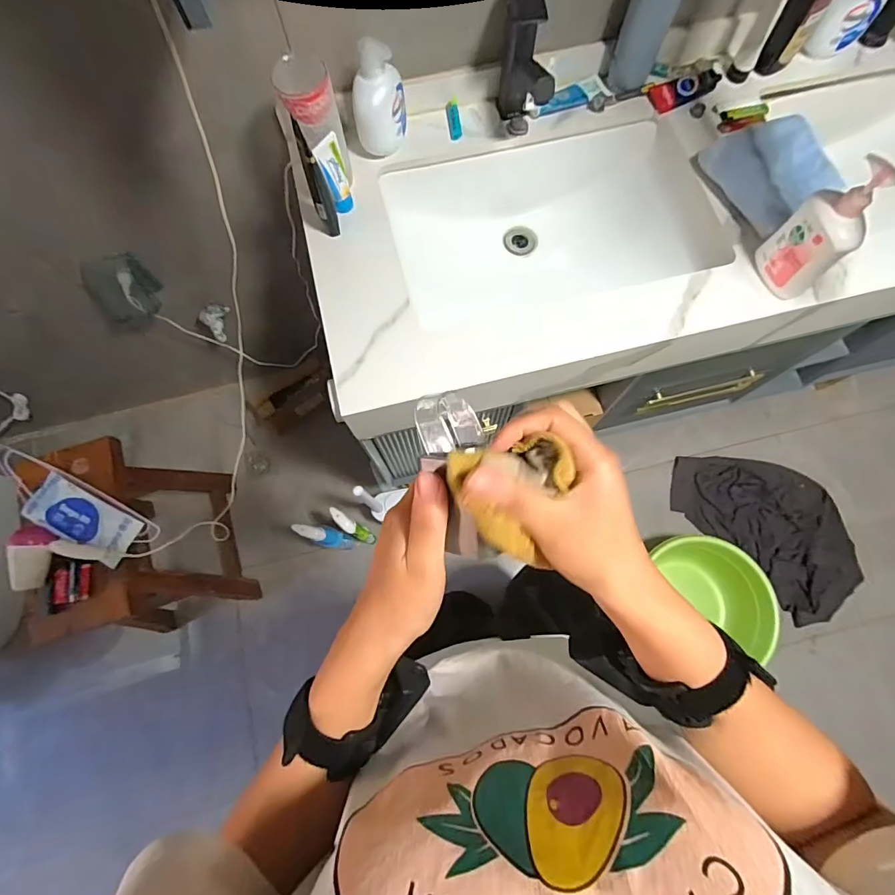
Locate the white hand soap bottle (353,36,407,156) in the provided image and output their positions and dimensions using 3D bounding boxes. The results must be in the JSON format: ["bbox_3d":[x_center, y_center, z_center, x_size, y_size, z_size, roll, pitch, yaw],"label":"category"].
[{"bbox_3d":[-0.110,-0.555,0.732,0.076,0.149,0.063,2,75,1],"label":"white hand soap bottle"}]

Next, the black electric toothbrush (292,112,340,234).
[{"bbox_3d":[-0.191,-0.386,0.663,0.028,0.191,0.030,-17,75,-4],"label":"black electric toothbrush"}]

